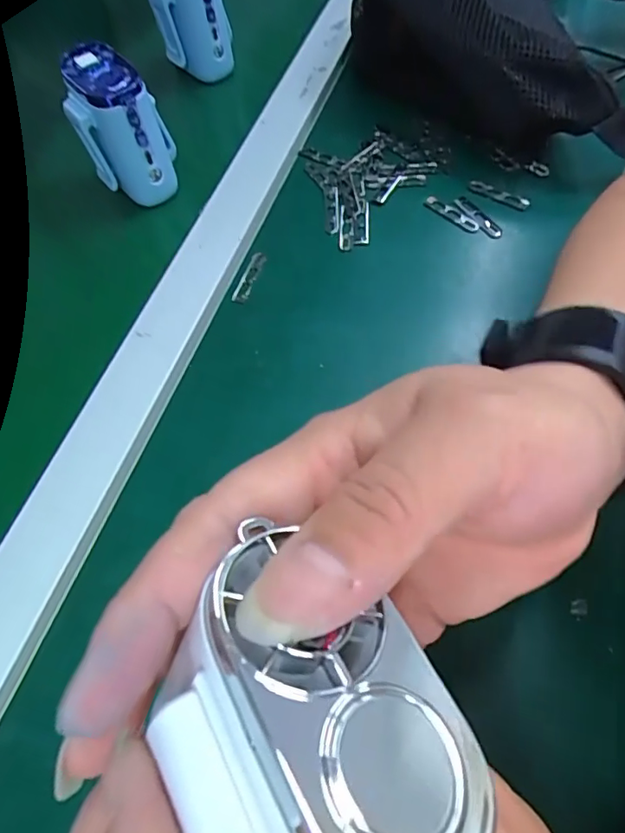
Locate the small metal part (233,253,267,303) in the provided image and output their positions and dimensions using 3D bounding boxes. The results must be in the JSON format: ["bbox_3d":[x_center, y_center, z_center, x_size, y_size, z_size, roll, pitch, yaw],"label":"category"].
[{"bbox_3d":[-0.041,-0.092,0.344,0.009,0.004,0.041,16,63,12],"label":"small metal part"}]

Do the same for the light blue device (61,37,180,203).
[{"bbox_3d":[-0.130,-0.194,0.367,0.055,0.103,0.052,-19,61,-7],"label":"light blue device"}]

